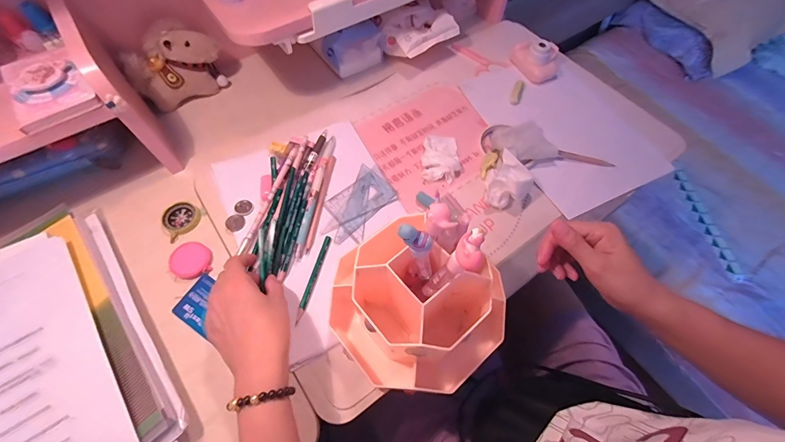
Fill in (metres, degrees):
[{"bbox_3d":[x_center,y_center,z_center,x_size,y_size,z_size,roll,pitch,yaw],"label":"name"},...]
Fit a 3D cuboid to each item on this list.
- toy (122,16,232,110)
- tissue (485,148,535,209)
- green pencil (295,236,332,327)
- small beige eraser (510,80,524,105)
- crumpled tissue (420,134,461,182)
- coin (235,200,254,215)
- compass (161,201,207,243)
[{"bbox_3d":[-0.329,-0.235,0.518,0.128,0.106,0.052,-35,67,-18],"label":"toy"},{"bbox_3d":[0.157,-0.051,0.463,0.056,0.045,0.068,34,66,16],"label":"tissue"},{"bbox_3d":[-0.095,0.067,0.408,0.009,0.005,0.109,12,62,6],"label":"green pencil"},{"bbox_3d":[0.212,-0.219,0.575,0.017,0.010,0.051,19,63,9],"label":"small beige eraser"},{"bbox_3d":[0.074,-0.099,0.499,0.055,0.021,0.085,7,61,3],"label":"crumpled tissue"},{"bbox_3d":[-0.197,-0.018,0.450,0.021,0.008,0.021,0,61,-1],"label":"coin"},{"bbox_3d":[-0.278,-0.003,0.444,0.043,0.010,0.051,34,66,16],"label":"compass"}]

